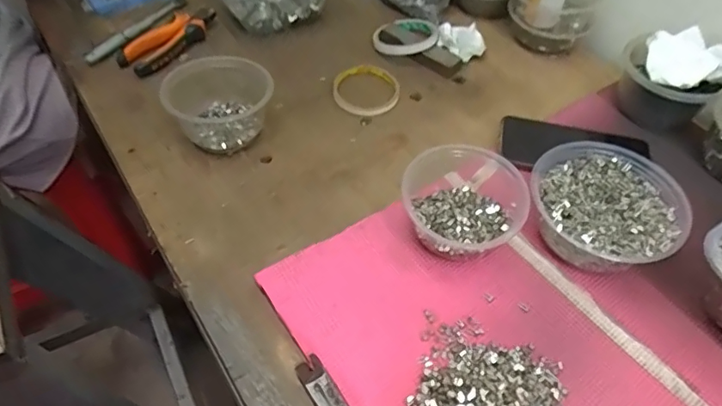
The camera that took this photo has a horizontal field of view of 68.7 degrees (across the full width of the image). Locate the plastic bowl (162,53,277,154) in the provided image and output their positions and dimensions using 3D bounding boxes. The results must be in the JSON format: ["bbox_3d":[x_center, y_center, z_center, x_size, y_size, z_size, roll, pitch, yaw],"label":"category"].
[{"bbox_3d":[-0.158,-0.118,0.598,0.111,0.072,0.114,1,51,-1],"label":"plastic bowl"}]

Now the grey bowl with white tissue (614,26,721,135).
[{"bbox_3d":[0.346,-0.138,0.600,0.108,0.091,0.084,36,59,24],"label":"grey bowl with white tissue"}]

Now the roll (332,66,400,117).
[{"bbox_3d":[0.005,-0.144,0.665,0.081,0.009,0.087,-1,52,1],"label":"roll"}]

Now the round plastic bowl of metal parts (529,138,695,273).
[{"bbox_3d":[0.227,0.006,0.501,0.128,0.057,0.133,1,51,-1],"label":"round plastic bowl of metal parts"}]

